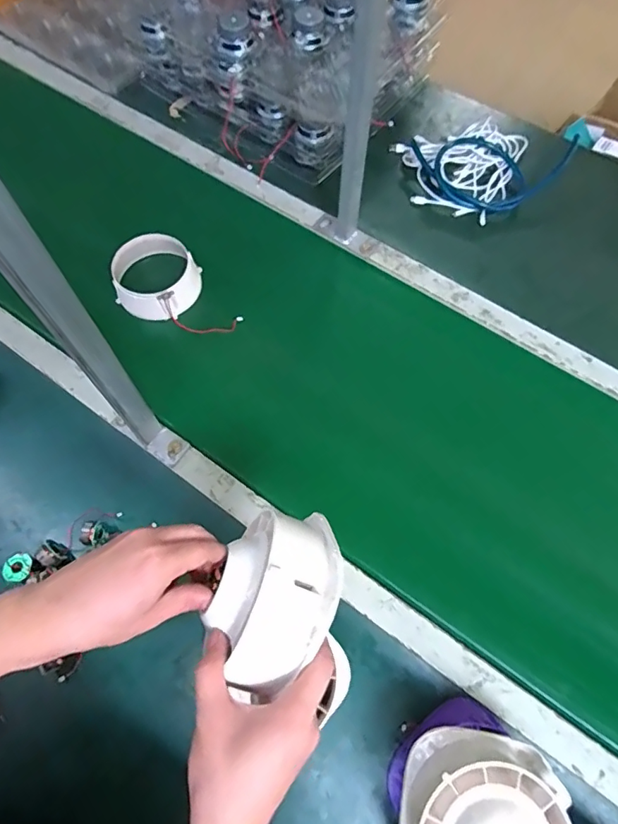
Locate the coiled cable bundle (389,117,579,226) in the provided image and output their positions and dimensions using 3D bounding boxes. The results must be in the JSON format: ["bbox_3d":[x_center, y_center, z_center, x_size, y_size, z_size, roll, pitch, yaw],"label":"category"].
[{"bbox_3d":[0.300,-0.423,0.821,0.257,0.050,0.193,-16,67,-7],"label":"coiled cable bundle"}]

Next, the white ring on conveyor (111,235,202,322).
[{"bbox_3d":[-0.229,-0.204,0.729,0.120,0.071,0.107,14,67,6],"label":"white ring on conveyor"}]

